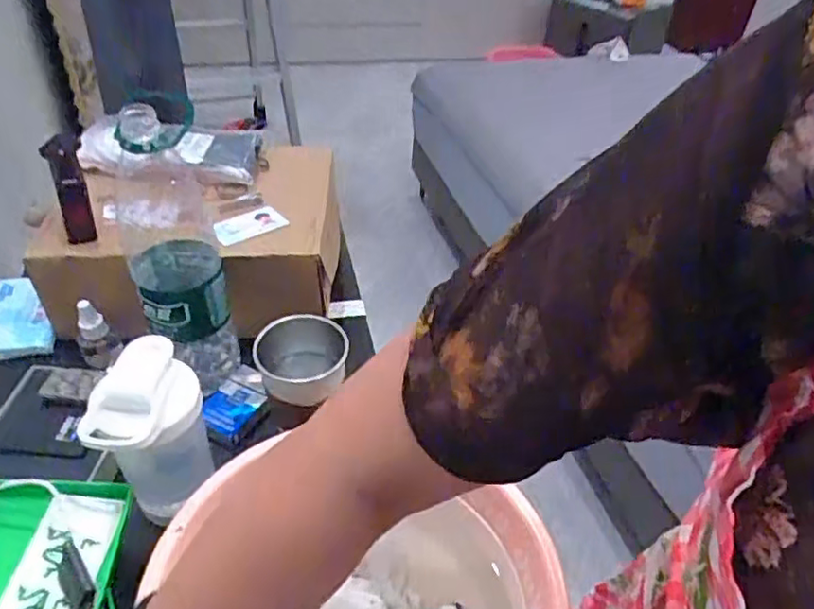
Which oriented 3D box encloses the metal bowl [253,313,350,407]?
[{"bbox_3d":[-0.096,0.054,0.589,0.081,0.069,0.074,2,42,-2],"label":"metal bowl"}]

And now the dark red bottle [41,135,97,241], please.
[{"bbox_3d":[-0.322,-0.109,0.612,0.030,0.102,0.029,-14,2,-19],"label":"dark red bottle"}]

